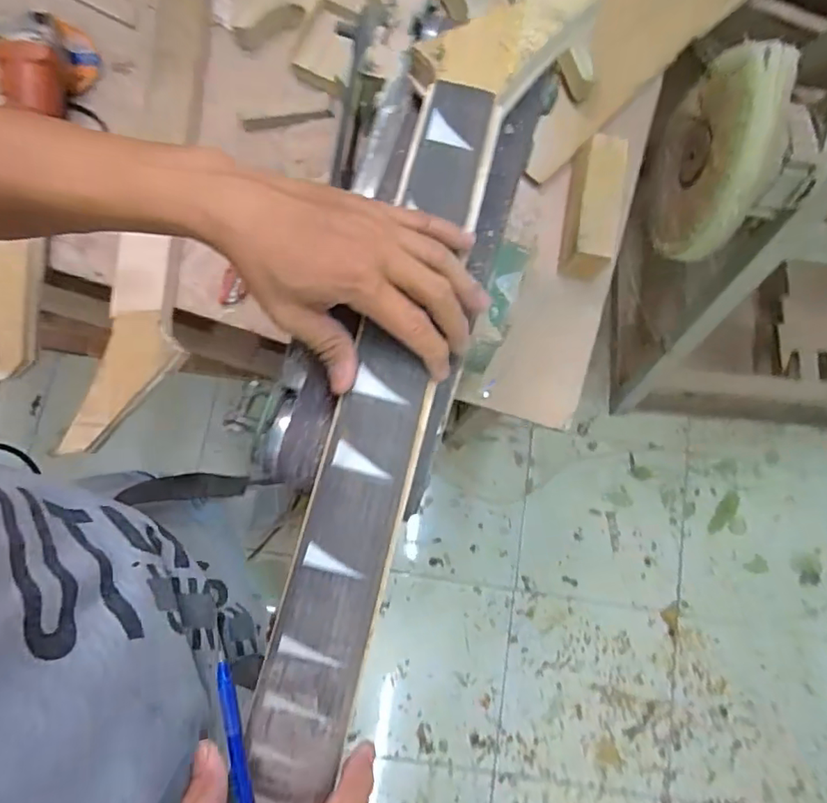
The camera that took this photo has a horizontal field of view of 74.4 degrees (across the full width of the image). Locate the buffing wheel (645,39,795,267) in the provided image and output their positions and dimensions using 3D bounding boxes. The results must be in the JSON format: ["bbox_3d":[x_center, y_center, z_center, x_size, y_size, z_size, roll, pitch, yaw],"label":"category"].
[{"bbox_3d":[0.398,-0.323,0.708,0.082,0.225,0.255,12,79,-1],"label":"buffing wheel"}]

